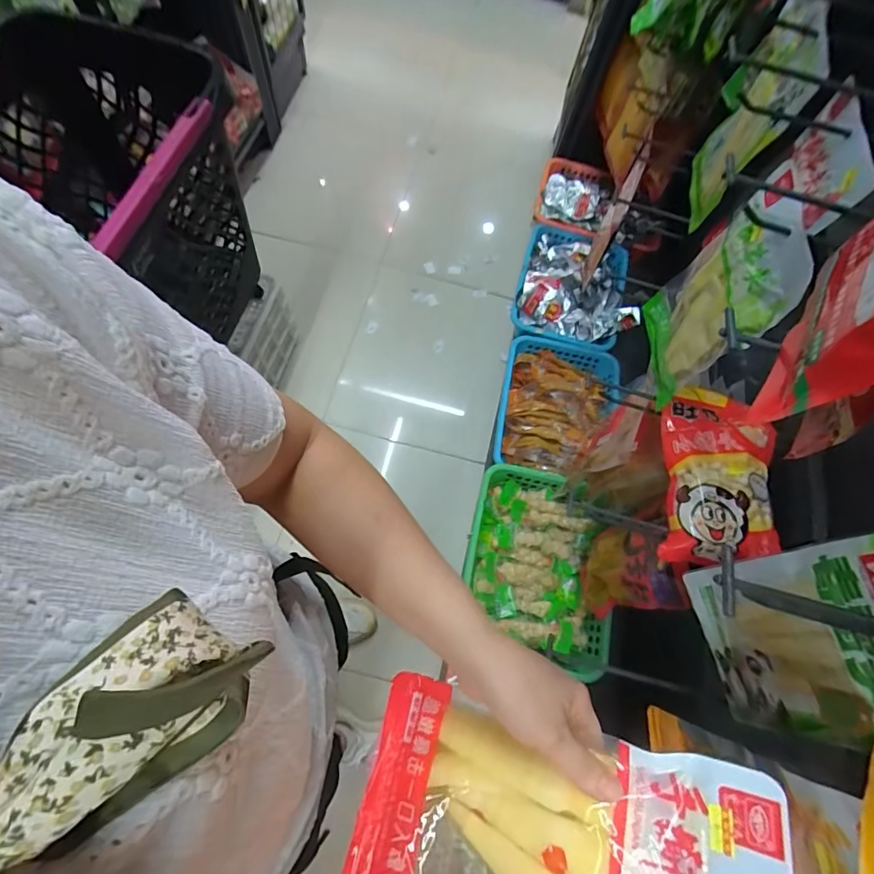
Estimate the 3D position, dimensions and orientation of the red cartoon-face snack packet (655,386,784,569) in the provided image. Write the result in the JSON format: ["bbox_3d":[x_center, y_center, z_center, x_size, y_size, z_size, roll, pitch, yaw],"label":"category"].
[{"bbox_3d":[0.366,0.048,0.582,0.146,0.043,0.238,13,70,3],"label":"red cartoon-face snack packet"}]

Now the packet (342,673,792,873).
[{"bbox_3d":[0.058,0.256,0.269,0.250,0.031,0.160,0,57,27],"label":"packet"}]

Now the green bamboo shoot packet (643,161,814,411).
[{"bbox_3d":[0.315,-0.156,0.528,0.027,0.253,0.153,3,70,-1],"label":"green bamboo shoot packet"}]

